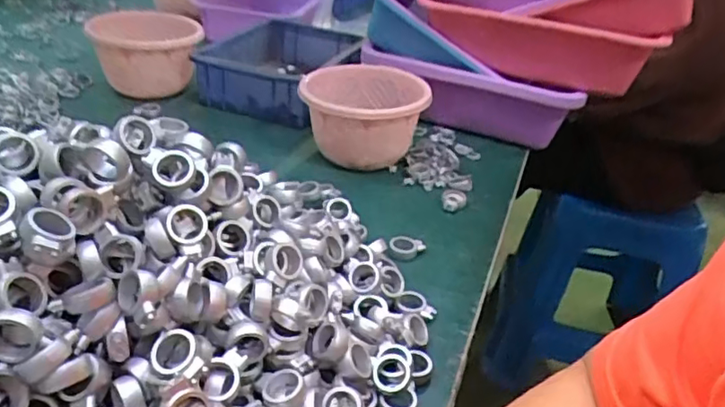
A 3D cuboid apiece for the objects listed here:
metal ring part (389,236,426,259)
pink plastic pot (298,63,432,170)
[{"bbox_3d":[0.042,0.039,0.537,0.036,0.013,0.018,-1,32,-12],"label":"metal ring part"},{"bbox_3d":[-0.002,-0.088,0.648,0.130,0.092,0.123,5,31,-3],"label":"pink plastic pot"}]

